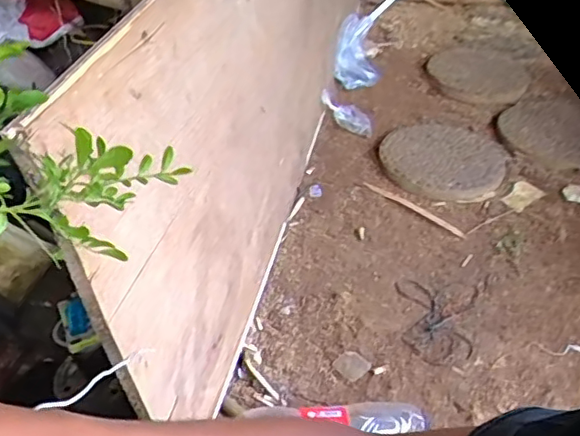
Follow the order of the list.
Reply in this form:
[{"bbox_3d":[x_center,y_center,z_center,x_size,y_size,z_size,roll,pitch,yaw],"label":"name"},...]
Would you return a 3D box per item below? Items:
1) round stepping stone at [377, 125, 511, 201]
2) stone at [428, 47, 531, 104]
[{"bbox_3d":[0.349,-0.134,1.385,0.287,0.032,0.270,3,39,-2],"label":"round stepping stone"},{"bbox_3d":[0.511,-0.392,1.624,0.292,0.063,0.235,19,41,17],"label":"stone"}]

